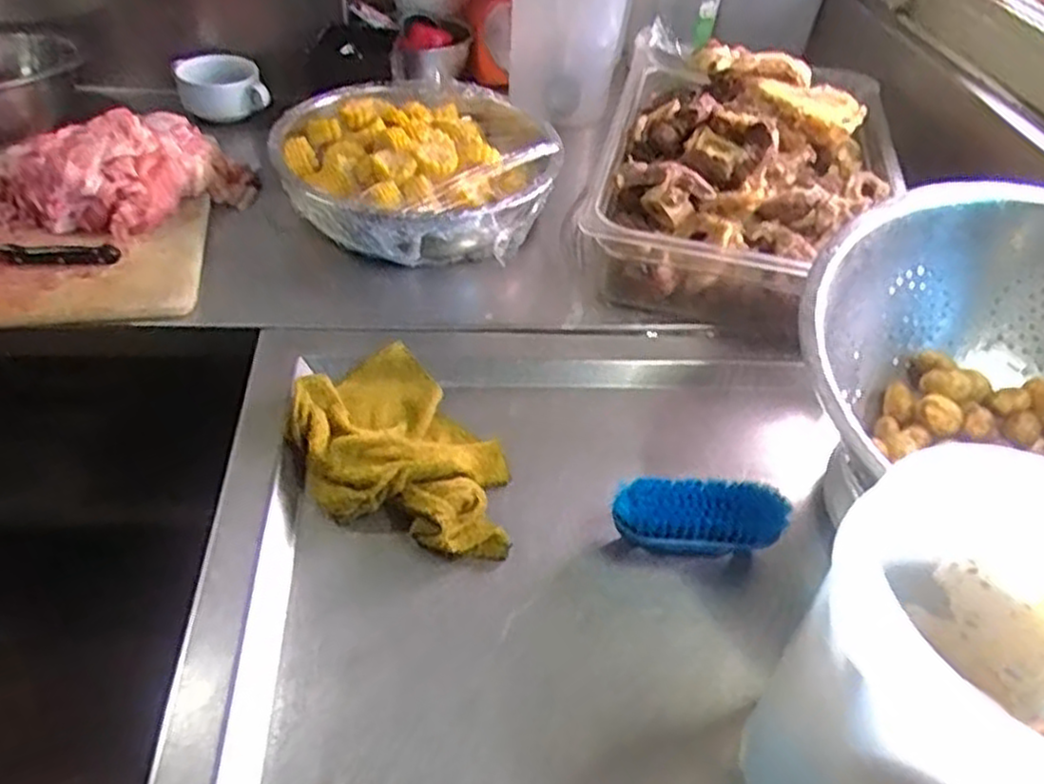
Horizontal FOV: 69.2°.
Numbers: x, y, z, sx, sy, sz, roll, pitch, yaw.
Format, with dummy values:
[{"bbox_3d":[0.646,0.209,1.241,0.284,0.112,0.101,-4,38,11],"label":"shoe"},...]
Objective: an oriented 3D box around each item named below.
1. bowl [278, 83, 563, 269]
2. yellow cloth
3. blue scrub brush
[{"bbox_3d":[-0.116,-0.256,0.865,0.292,0.096,0.317,3,43,-3],"label":"bowl"},{"bbox_3d":[-0.094,0.048,0.607,0.145,0.046,0.225,-29,53,-32],"label":"yellow cloth"},{"bbox_3d":[0.134,0.099,0.574,0.135,0.050,0.050,0,43,-7],"label":"blue scrub brush"}]

